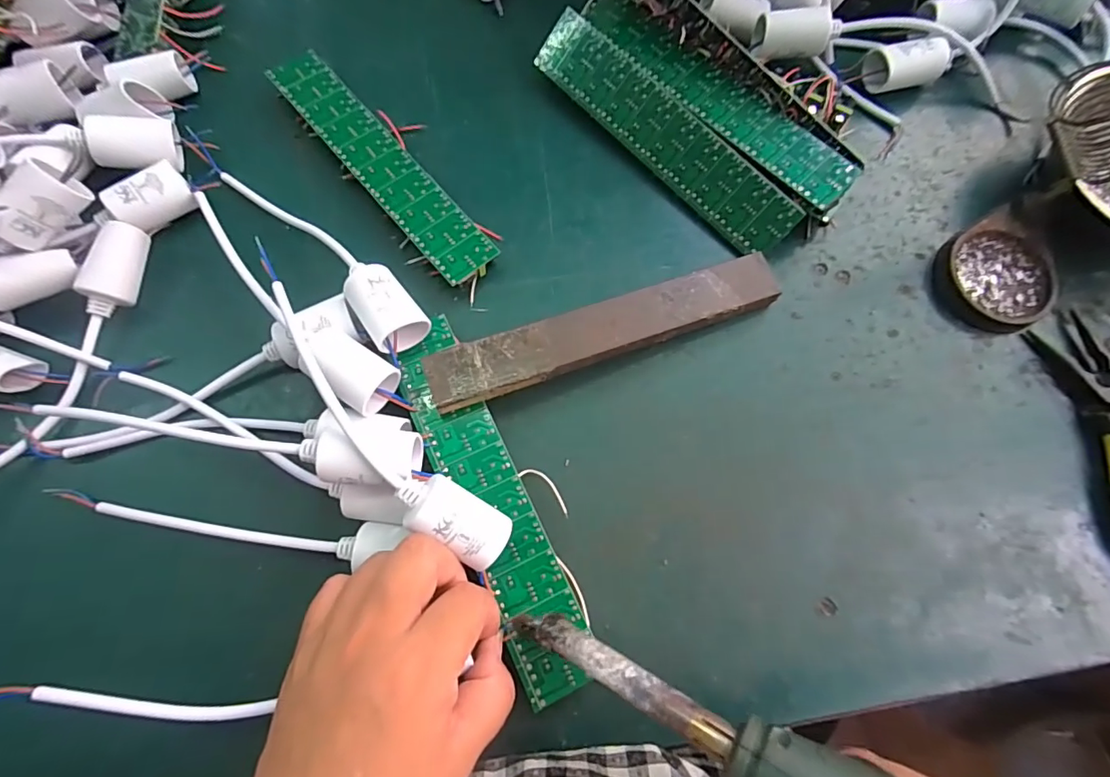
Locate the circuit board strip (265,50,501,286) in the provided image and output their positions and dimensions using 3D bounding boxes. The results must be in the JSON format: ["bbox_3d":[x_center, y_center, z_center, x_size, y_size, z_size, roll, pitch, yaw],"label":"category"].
[{"bbox_3d":[-0.110,-0.141,0.322,0.037,0.016,0.194,-41,79,-11],"label":"circuit board strip"}]

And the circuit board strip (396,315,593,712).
[{"bbox_3d":[-0.035,0.055,0.260,0.038,0.005,0.198,-23,75,-12],"label":"circuit board strip"}]

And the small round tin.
[{"bbox_3d":[0.274,-0.070,0.313,0.071,0.013,0.067,0,74,-1],"label":"small round tin"}]

